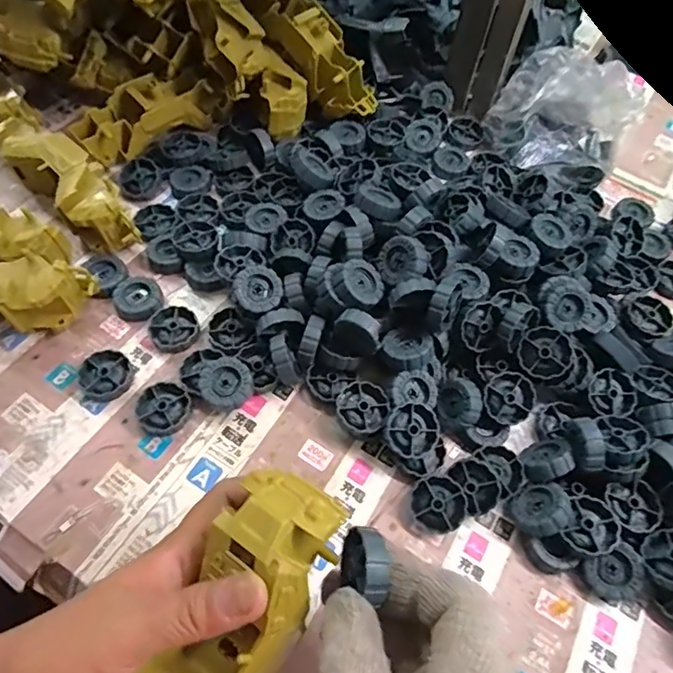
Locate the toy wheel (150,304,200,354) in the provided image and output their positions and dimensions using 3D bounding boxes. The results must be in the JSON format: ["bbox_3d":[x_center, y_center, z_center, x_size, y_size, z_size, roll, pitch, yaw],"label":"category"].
[{"bbox_3d":[-0.130,-0.006,0.423,0.037,0.010,0.040,2,57,-4],"label":"toy wheel"}]

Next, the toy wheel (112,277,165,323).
[{"bbox_3d":[-0.165,-0.031,0.437,0.038,0.011,0.039,2,57,-4],"label":"toy wheel"}]

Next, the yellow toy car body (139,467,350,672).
[{"bbox_3d":[-0.054,0.142,0.244,0.060,0.045,0.162,29,76,13],"label":"yellow toy car body"}]

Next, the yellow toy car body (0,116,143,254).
[{"bbox_3d":[-0.240,-0.138,0.471,0.057,0.048,0.177,-38,68,-25],"label":"yellow toy car body"}]

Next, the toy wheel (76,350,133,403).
[{"bbox_3d":[-0.176,0.029,0.400,0.037,0.010,0.039,2,57,-4],"label":"toy wheel"}]

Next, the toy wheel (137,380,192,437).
[{"bbox_3d":[-0.128,0.052,0.387,0.040,0.010,0.038,2,57,-4],"label":"toy wheel"}]

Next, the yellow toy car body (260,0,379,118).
[{"bbox_3d":[-0.012,-0.281,0.535,0.132,0.037,0.059,48,61,-12],"label":"yellow toy car body"}]

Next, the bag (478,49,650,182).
[{"bbox_3d":[0.230,-0.229,0.535,0.133,0.088,0.112,29,62,12],"label":"bag"}]

